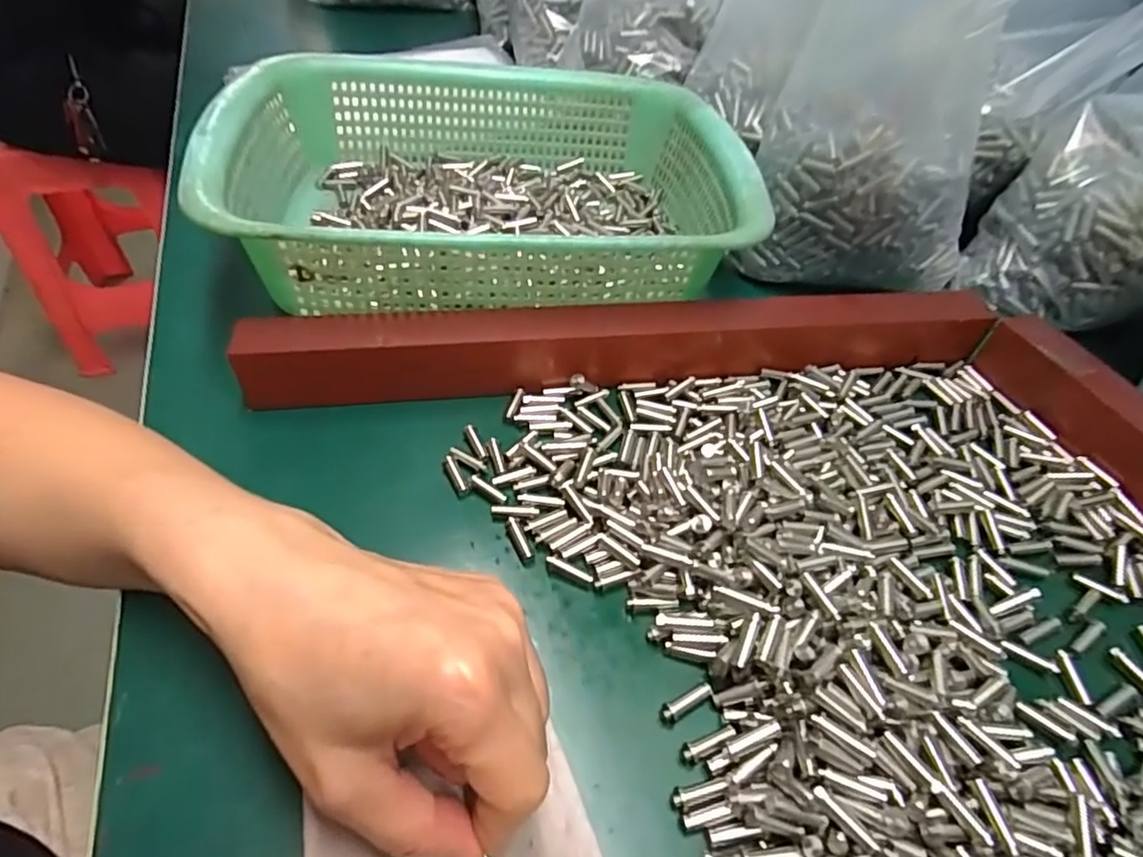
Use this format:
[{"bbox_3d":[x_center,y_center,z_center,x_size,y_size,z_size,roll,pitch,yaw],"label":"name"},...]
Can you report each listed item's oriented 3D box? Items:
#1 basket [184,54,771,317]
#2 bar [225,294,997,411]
[{"bbox_3d":[-0.049,-0.150,0.379,0.288,0.075,0.222,-1,49,-6],"label":"basket"},{"bbox_3d":[0.035,-0.046,0.327,0.388,0.034,0.030,-4,50,-8],"label":"bar"}]

